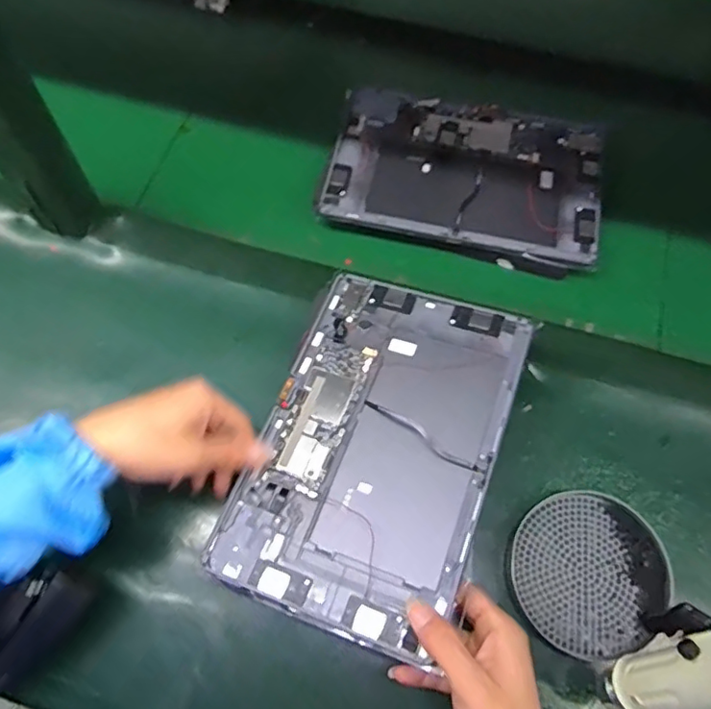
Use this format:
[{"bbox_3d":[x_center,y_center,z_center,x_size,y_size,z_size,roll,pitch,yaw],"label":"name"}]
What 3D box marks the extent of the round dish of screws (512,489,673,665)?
[{"bbox_3d":[0.173,0.161,0.434,0.109,0.015,0.109,1,65,-2],"label":"round dish of screws"}]

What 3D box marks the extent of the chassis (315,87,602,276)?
[{"bbox_3d":[0.106,-0.174,0.570,0.253,0.030,0.169,13,65,4],"label":"chassis"}]

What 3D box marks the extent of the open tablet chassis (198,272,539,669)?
[{"bbox_3d":[0.017,0.061,0.427,0.164,0.008,0.251,17,65,16],"label":"open tablet chassis"}]

